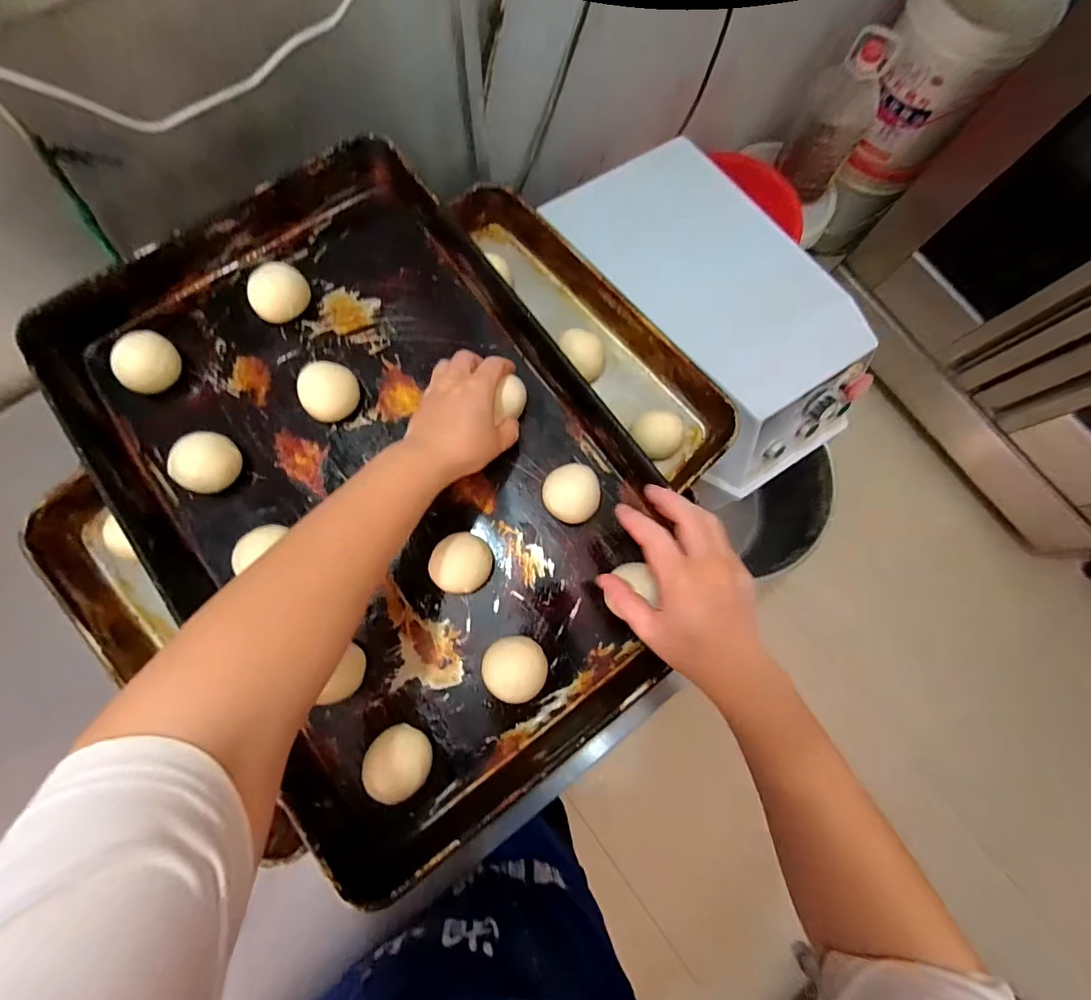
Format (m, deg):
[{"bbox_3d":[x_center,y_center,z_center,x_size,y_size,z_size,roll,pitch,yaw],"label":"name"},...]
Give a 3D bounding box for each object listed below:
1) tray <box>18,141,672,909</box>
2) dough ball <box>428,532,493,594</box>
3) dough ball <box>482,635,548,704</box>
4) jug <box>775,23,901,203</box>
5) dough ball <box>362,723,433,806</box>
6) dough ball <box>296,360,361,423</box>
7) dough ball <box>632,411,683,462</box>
[{"bbox_3d":[-0.159,-0.029,0.451,0.419,0.062,0.595,-37,81,-9],"label":"tray"},{"bbox_3d":[-0.077,0.057,0.432,0.053,0.038,0.052,0,78,-2],"label":"dough ball"},{"bbox_3d":[-0.026,0.145,0.417,0.054,0.034,0.050,0,78,-2],"label":"dough ball"},{"bbox_3d":[0.676,-0.892,1.124,0.111,0.307,0.162,-39,81,-9],"label":"jug"},{"bbox_3d":[-0.122,0.216,0.394,0.051,0.033,0.052,0,78,-2],"label":"dough ball"},{"bbox_3d":[-0.210,-0.106,0.463,0.054,0.028,0.050,-39,81,-9],"label":"dough ball"},{"bbox_3d":[0.120,-0.068,0.513,0.050,0.035,0.050,0,78,-2],"label":"dough ball"}]

